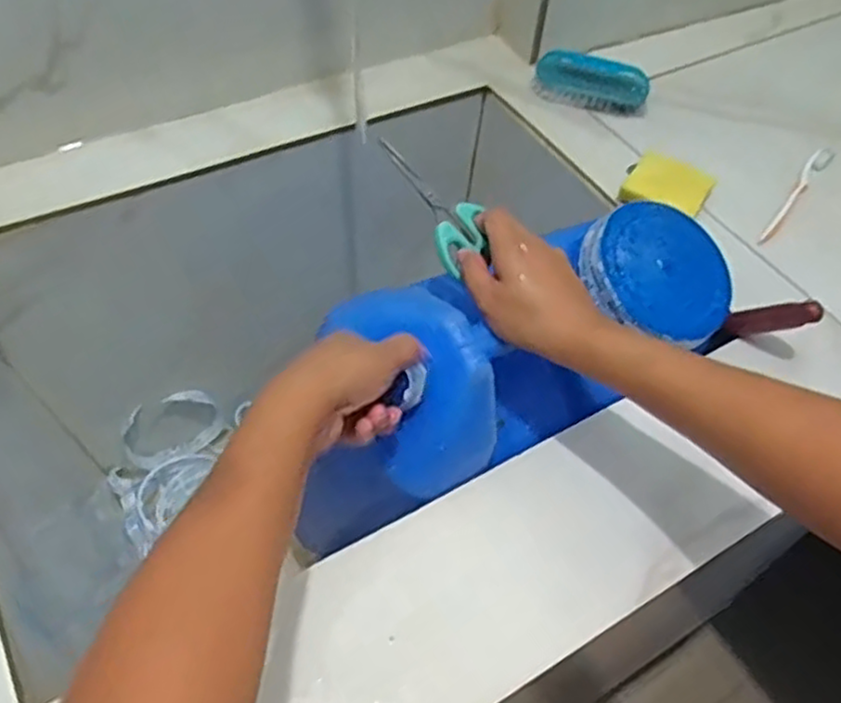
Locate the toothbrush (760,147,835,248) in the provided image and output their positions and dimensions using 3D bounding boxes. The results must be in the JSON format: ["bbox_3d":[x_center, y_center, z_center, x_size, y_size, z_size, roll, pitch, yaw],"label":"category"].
[{"bbox_3d":[0.373,-0.159,0.718,0.018,0.023,0.170,35,58,20],"label":"toothbrush"}]

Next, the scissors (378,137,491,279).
[{"bbox_3d":[0.011,-0.108,0.507,0.053,0.012,0.105,-46,106,-30],"label":"scissors"}]

